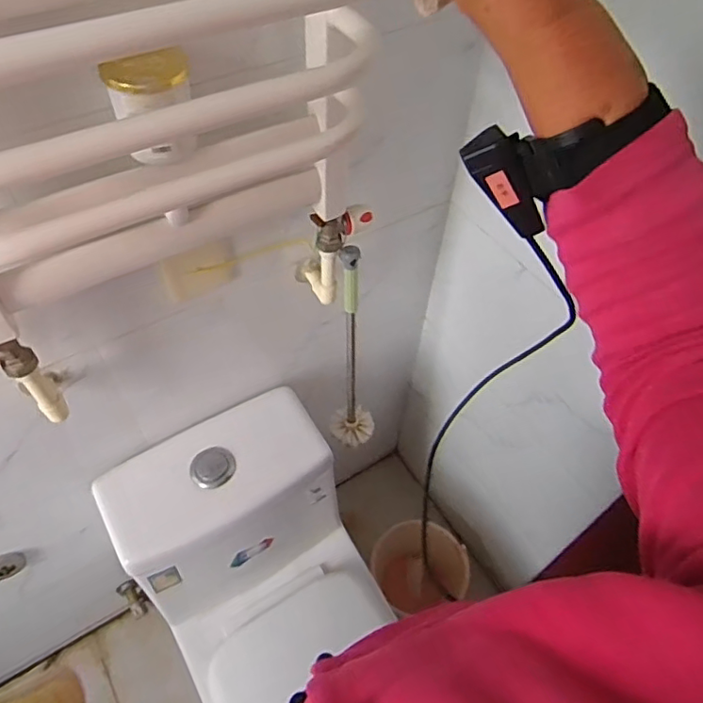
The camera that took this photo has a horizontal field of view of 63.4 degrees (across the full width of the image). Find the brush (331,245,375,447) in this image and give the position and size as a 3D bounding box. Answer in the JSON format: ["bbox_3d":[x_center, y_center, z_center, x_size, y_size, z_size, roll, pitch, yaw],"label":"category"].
[{"bbox_3d":[0.010,0.017,0.905,0.079,0.431,0.075,6,53,1],"label":"brush"}]

